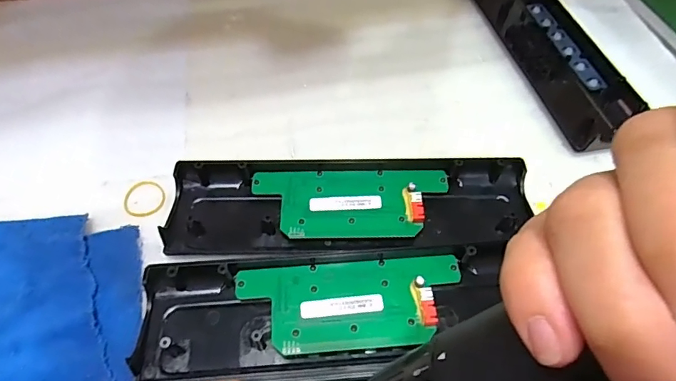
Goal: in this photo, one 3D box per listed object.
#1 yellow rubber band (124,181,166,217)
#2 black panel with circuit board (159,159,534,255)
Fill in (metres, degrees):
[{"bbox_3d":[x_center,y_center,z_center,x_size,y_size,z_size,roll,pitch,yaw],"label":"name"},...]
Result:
[{"bbox_3d":[-0.140,0.006,0.330,0.030,0.004,0.030,-2,60,3],"label":"yellow rubber band"},{"bbox_3d":[0.008,0.009,0.316,0.241,0.019,0.067,0,54,-1],"label":"black panel with circuit board"}]

